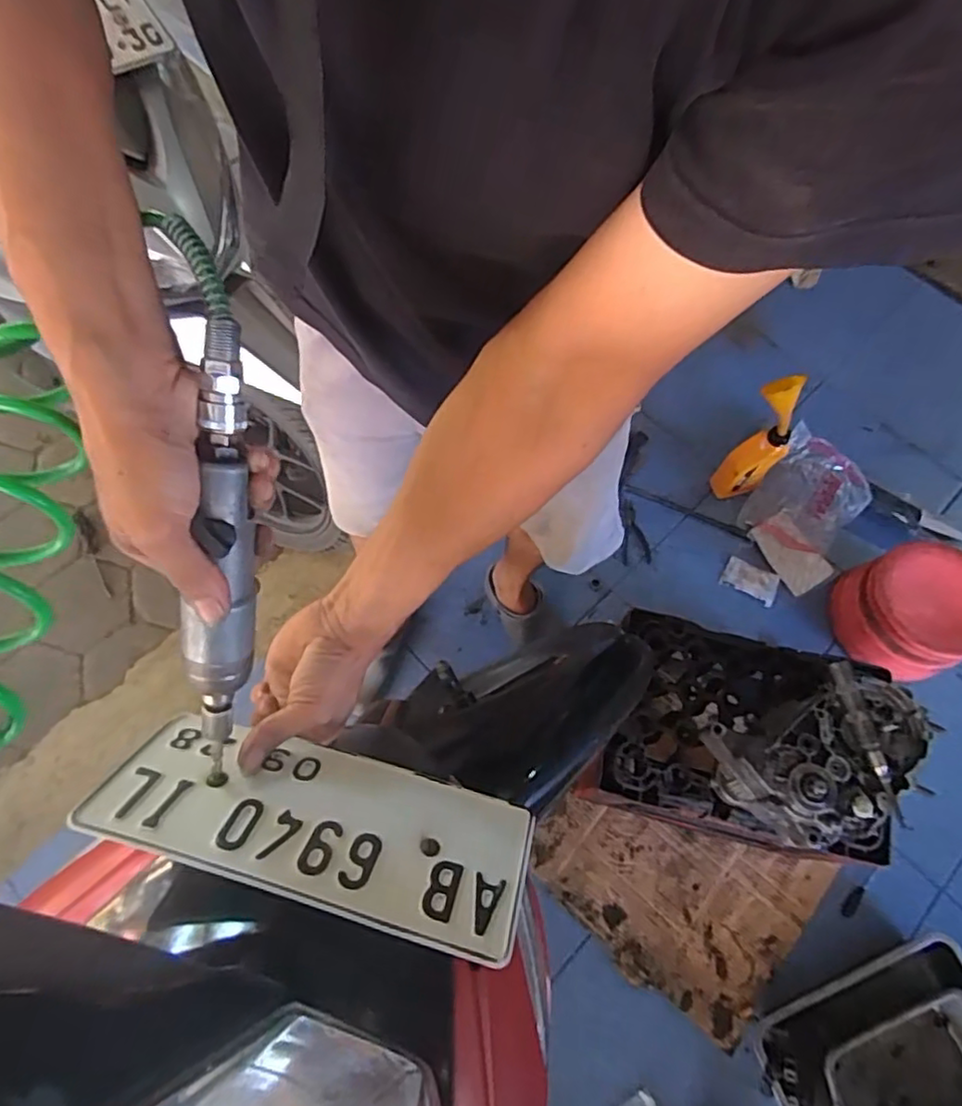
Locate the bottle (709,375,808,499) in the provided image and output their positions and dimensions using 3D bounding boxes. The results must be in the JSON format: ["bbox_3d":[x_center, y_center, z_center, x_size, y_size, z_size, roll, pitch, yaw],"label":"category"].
[{"bbox_3d":[0.592,-0.241,1.322,0.119,0.362,0.077,-20,69,-10],"label":"bottle"}]

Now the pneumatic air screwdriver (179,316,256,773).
[{"bbox_3d":[-0.147,0.013,0.349,0.032,0.265,0.028,12,22,4],"label":"pneumatic air screwdriver"}]

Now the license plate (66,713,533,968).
[{"bbox_3d":[-0.105,0.170,0.406,0.269,0.008,0.107,14,28,7],"label":"license plate"}]

